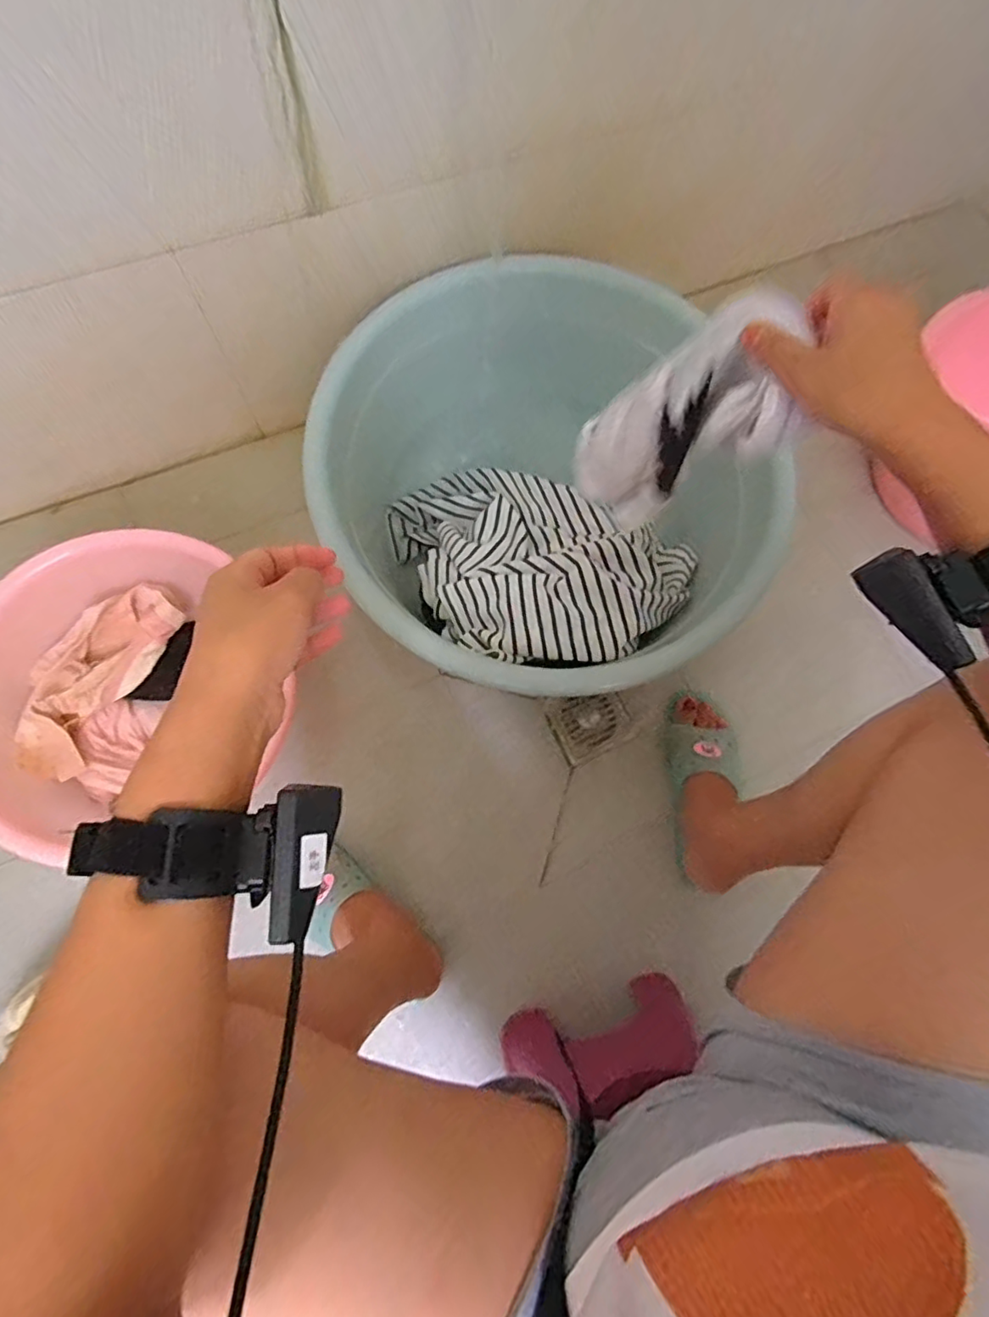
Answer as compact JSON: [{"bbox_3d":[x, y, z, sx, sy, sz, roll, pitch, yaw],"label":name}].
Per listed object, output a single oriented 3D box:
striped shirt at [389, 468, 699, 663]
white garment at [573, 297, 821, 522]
[{"bbox_3d":[0.030,-0.116,0.714,0.370,0.150,0.264,25,75,3],"label":"striped shirt"},{"bbox_3d":[0.150,-0.186,0.465,0.075,0.200,0.098,-36,97,-34],"label":"white garment"}]

